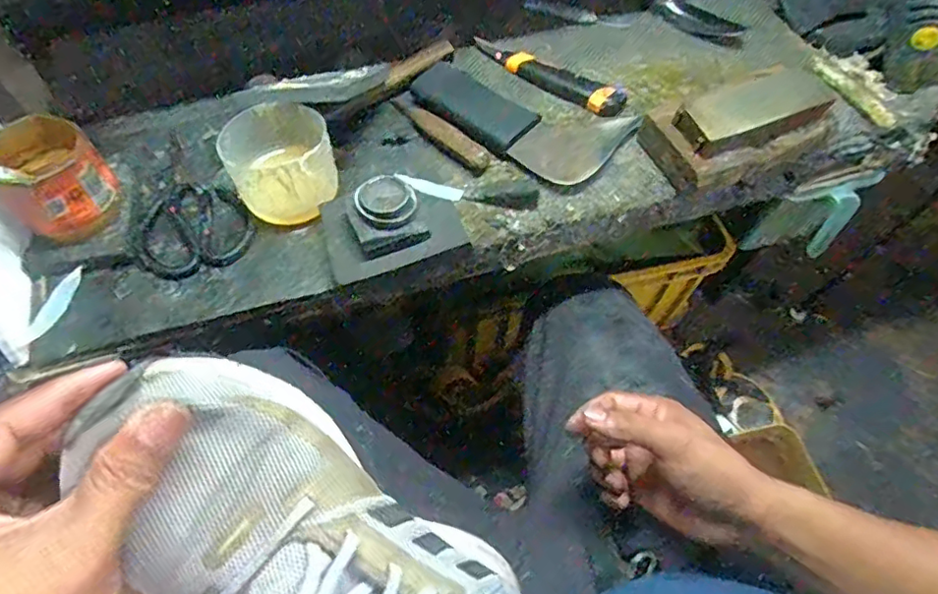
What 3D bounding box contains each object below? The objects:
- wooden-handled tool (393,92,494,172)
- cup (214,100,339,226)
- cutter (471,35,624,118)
[{"bbox_3d":[-0.029,-0.169,0.580,0.022,0.022,0.135,-37,68,-20],"label":"wooden-handled tool"},{"bbox_3d":[-0.166,-0.121,0.519,0.096,0.088,0.083,-23,64,-14],"label":"cup"},{"bbox_3d":[0.081,-0.240,0.612,0.184,0.024,0.039,31,64,15],"label":"cutter"}]

